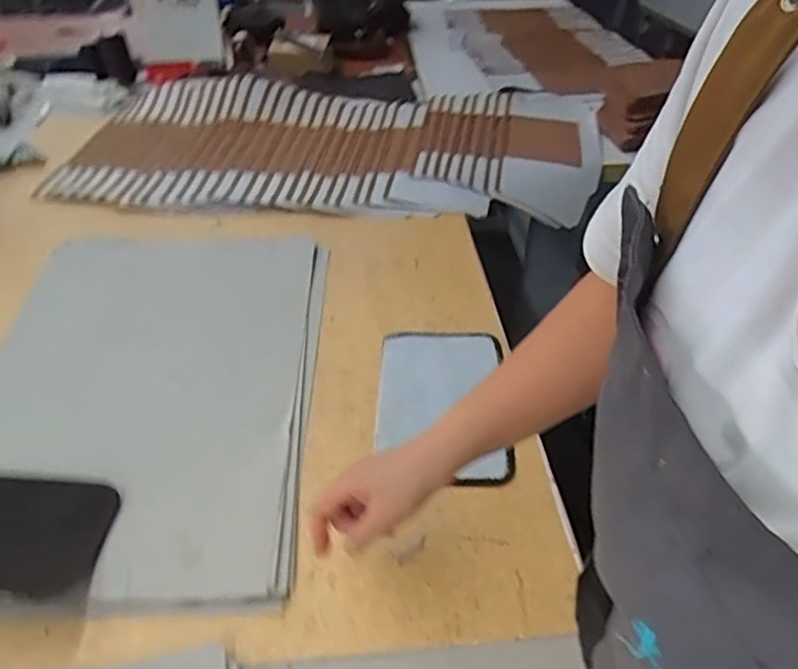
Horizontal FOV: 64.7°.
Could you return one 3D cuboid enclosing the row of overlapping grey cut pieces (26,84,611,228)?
[{"bbox_3d":[-0.095,-0.360,1.163,0.975,0.079,0.455,-2,39,0],"label":"row of overlapping grey cut pieces"}]

